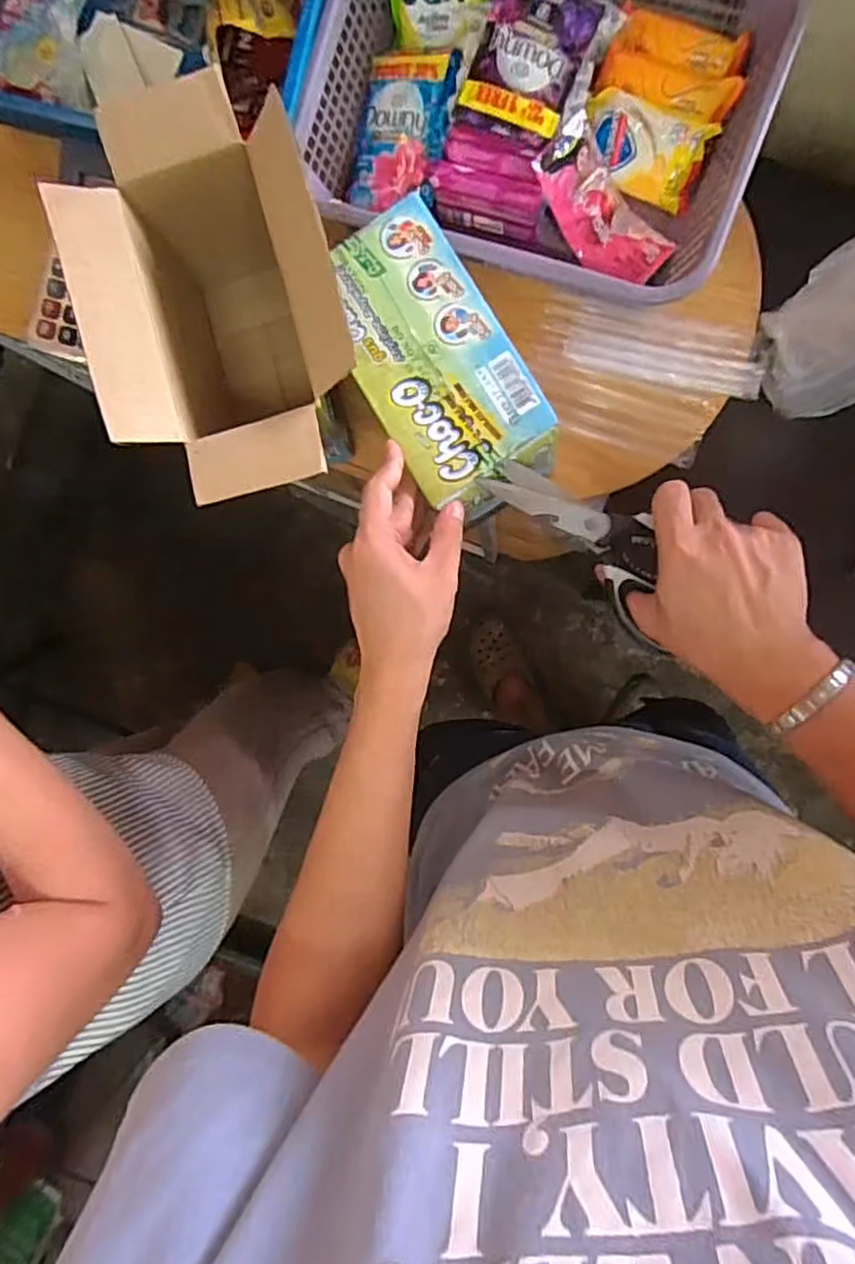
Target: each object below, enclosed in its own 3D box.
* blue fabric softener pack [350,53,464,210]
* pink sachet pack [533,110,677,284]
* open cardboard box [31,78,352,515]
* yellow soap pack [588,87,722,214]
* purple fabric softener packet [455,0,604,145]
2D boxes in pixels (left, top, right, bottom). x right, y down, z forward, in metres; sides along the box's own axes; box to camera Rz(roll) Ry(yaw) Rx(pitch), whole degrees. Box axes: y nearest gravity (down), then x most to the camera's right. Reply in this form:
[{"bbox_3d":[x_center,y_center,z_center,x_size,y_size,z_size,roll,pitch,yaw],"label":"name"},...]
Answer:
[{"bbox_3d":[-0.023,-0.427,0.562,0.082,0.030,0.120,16,91,9],"label":"blue fabric softener pack"},{"bbox_3d":[0.145,-0.352,0.551,0.131,0.038,0.070,37,95,-25],"label":"pink sachet pack"},{"bbox_3d":[-0.141,-0.235,0.527,0.175,0.179,0.281,-16,86,8],"label":"open cardboard box"},{"bbox_3d":[0.177,-0.400,0.547,0.101,0.030,0.061,25,131,5],"label":"yellow soap pack"},{"bbox_3d":[0.079,-0.452,0.521,0.085,0.018,0.108,21,92,8],"label":"purple fabric softener packet"}]

